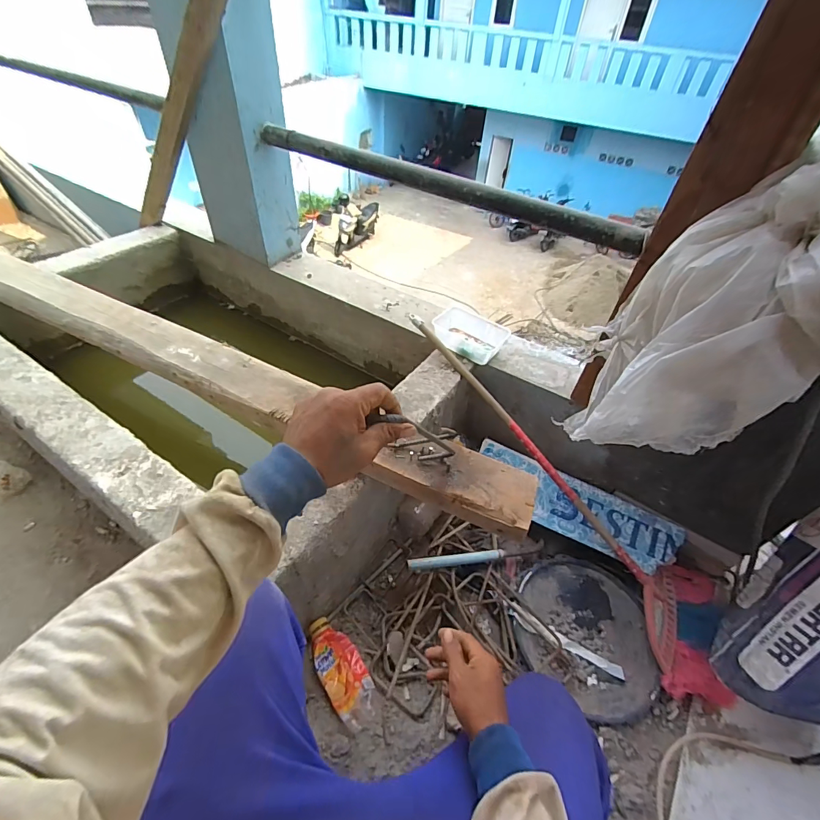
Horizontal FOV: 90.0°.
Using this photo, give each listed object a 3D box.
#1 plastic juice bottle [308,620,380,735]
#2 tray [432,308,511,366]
[{"bbox_3d":[-0.124,0.472,0.747,0.076,0.036,0.186,-24,53,-27],"label":"plastic juice bottle"},{"bbox_3d":[0.140,-0.183,0.995,0.174,0.047,0.117,30,51,22],"label":"tray"}]

